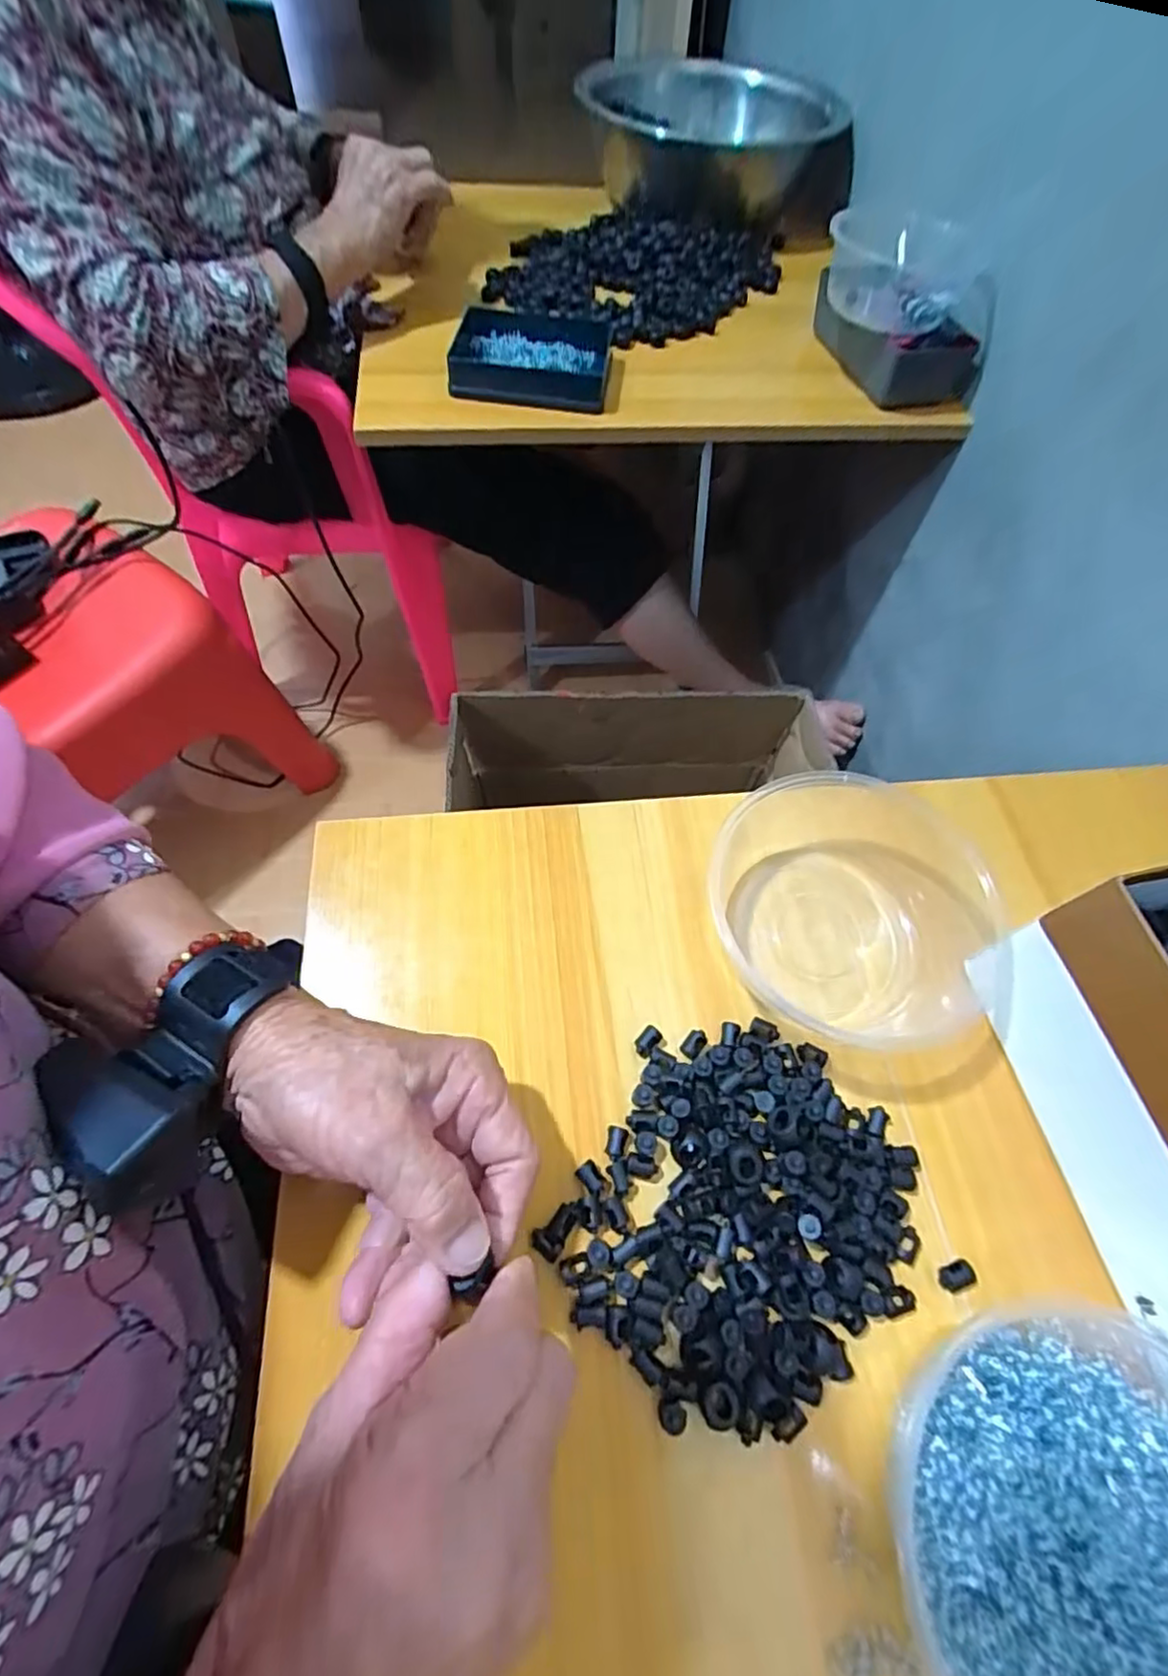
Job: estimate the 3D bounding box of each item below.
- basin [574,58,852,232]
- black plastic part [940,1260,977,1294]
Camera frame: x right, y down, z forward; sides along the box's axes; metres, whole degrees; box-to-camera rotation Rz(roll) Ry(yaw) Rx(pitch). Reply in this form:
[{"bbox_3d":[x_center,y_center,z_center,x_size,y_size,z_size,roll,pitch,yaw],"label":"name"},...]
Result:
[{"bbox_3d":[0.143,-0.873,0.803,0.323,0.099,0.291,-39,71,-22],"label":"basin"},{"bbox_3d":[0.165,0.193,0.282,0.015,0.009,0.009,-20,65,-15],"label":"black plastic part"}]

